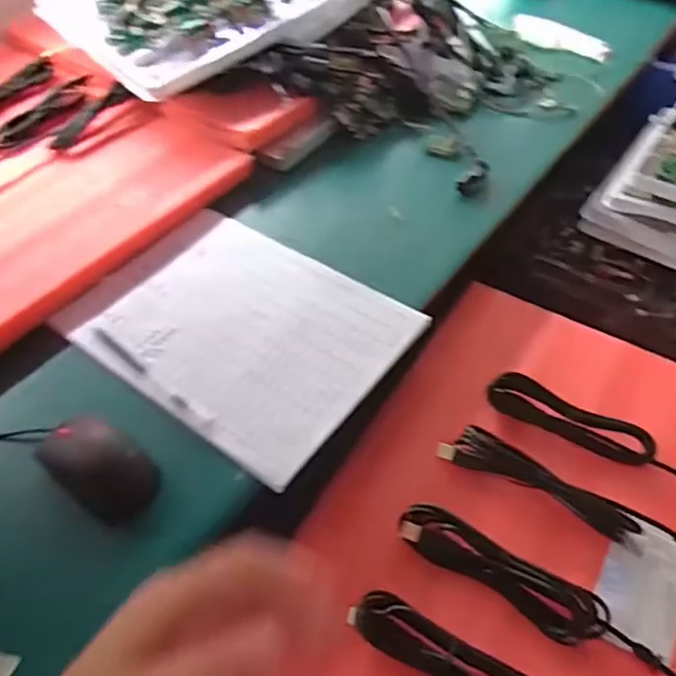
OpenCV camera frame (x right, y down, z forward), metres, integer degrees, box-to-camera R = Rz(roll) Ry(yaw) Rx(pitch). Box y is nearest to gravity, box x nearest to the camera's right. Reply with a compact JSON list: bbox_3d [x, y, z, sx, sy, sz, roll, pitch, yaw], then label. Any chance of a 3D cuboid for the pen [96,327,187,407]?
[{"bbox_3d":[-0.177,0.024,0.529,0.130,0.004,0.010,34,59,27],"label":"pen"}]

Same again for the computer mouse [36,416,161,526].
[{"bbox_3d":[-0.184,0.095,0.456,0.095,0.034,0.054,27,56,23],"label":"computer mouse"}]

